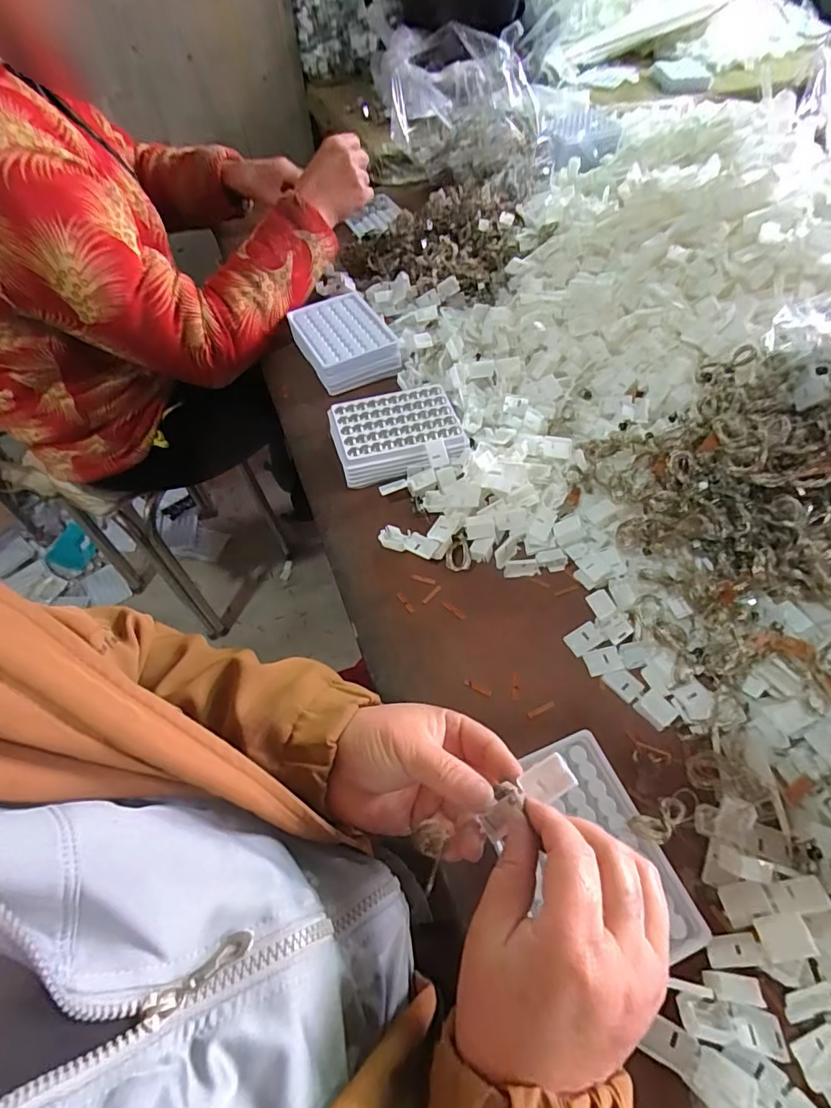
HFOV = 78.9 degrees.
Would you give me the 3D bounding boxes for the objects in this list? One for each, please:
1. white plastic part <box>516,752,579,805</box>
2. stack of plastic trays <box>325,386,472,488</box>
[{"bbox_3d":[0.069,0.120,0.266,0.027,0.004,0.019,-33,79,2],"label":"white plastic part"},{"bbox_3d":[-0.019,-0.124,0.526,0.130,0.029,0.100,-10,56,-5],"label":"stack of plastic trays"}]

